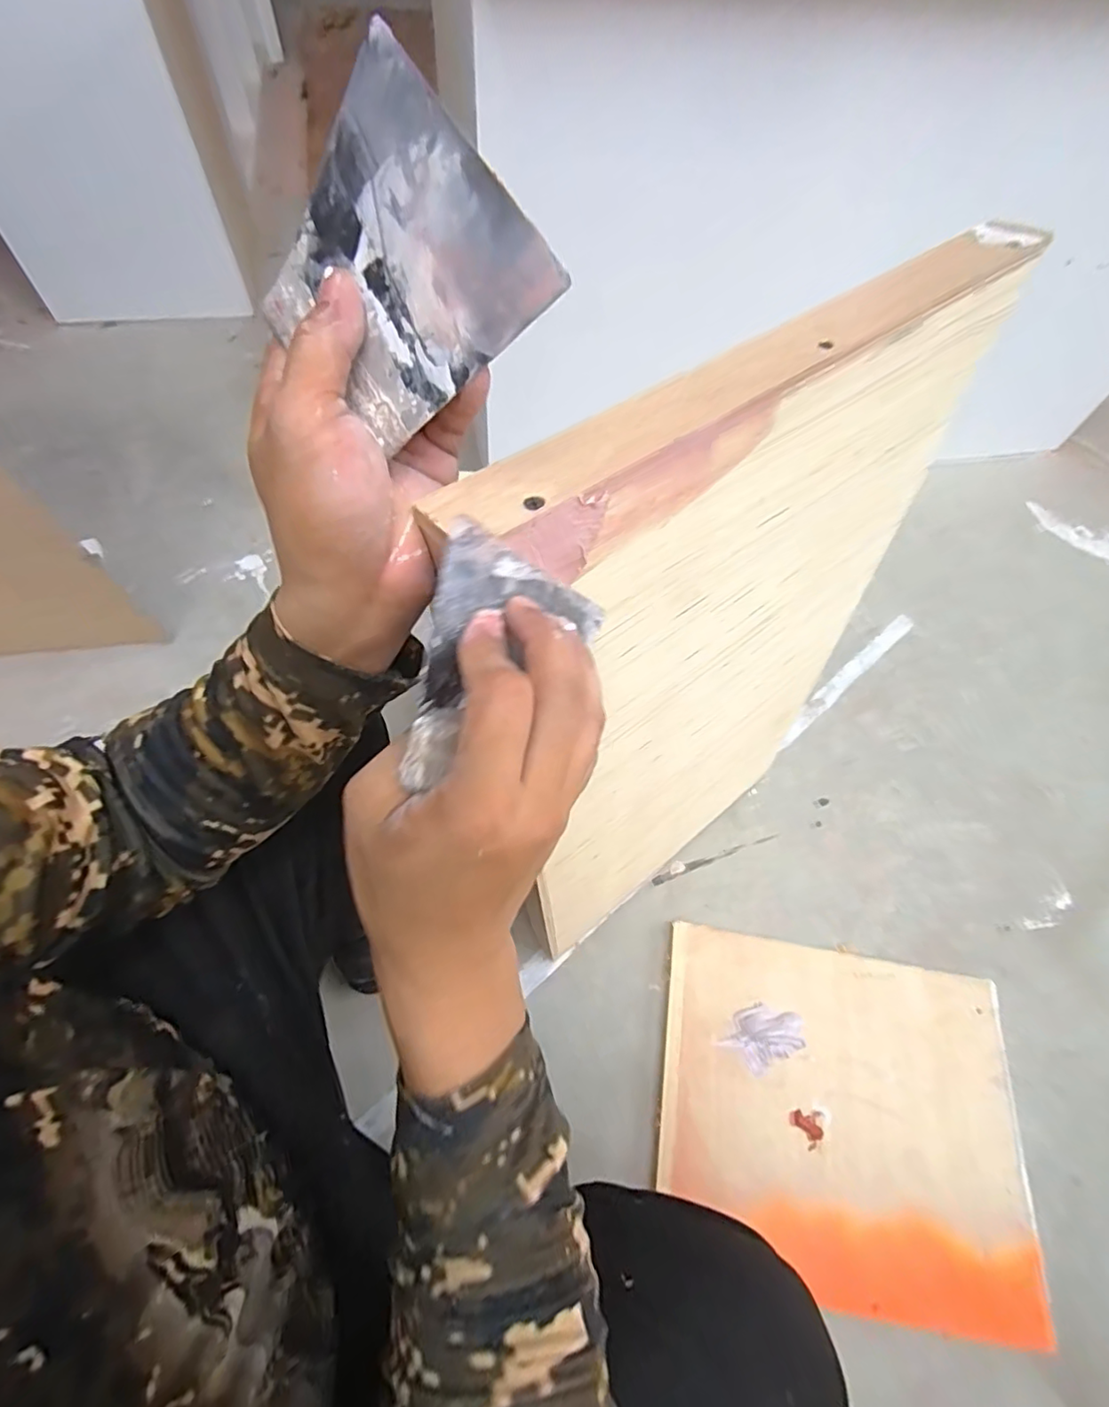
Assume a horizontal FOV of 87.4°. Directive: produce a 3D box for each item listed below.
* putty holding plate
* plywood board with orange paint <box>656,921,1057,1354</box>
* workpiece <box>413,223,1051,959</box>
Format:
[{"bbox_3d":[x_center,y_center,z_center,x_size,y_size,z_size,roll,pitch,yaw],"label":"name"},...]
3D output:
[{"bbox_3d":[-0.058,-0.156,0.213,0.101,0.094,0.004,54,30,2],"label":"putty holding plate"},{"bbox_3d":[0.366,0.518,0.744,0.454,0.028,0.372,9,60,4],"label":"plywood board with orange paint"},{"bbox_3d":[0.156,0.015,0.577,0.441,0.707,0.033,-34,59,-18],"label":"workpiece"}]

